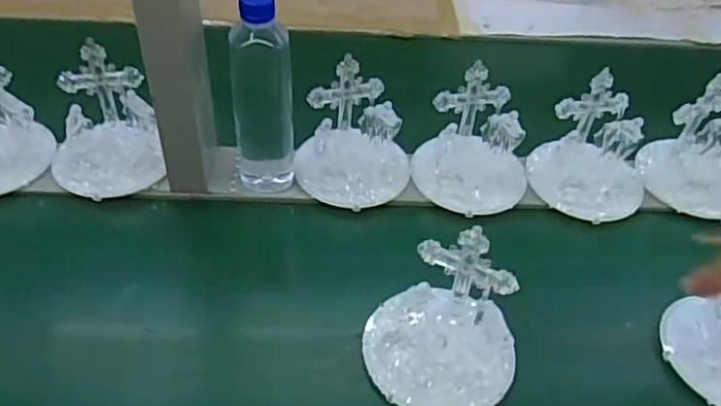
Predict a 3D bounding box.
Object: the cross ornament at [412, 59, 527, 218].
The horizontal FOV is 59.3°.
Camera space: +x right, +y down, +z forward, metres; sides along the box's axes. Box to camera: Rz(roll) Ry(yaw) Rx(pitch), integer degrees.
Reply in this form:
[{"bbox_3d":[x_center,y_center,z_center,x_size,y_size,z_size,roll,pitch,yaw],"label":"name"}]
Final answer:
[{"bbox_3d":[0.125,-0.065,0.691,0.126,0.112,0.106,14,45,10],"label":"cross ornament"}]

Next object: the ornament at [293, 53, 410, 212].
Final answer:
[{"bbox_3d":[-0.007,-0.072,0.685,0.127,0.113,0.103,4,43,-1],"label":"ornament"}]

